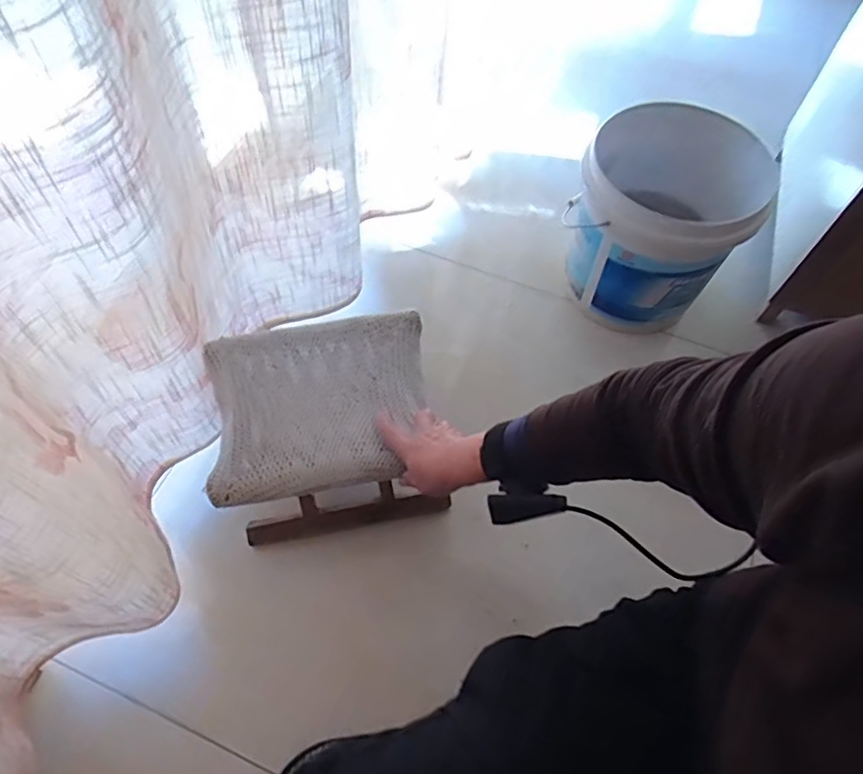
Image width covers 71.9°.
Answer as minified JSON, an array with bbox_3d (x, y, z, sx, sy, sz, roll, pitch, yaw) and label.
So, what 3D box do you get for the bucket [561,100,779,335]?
[{"bbox_3d":[0.350,-0.258,0.933,0.247,0.241,0.237,0,60,-1],"label":"bucket"}]

